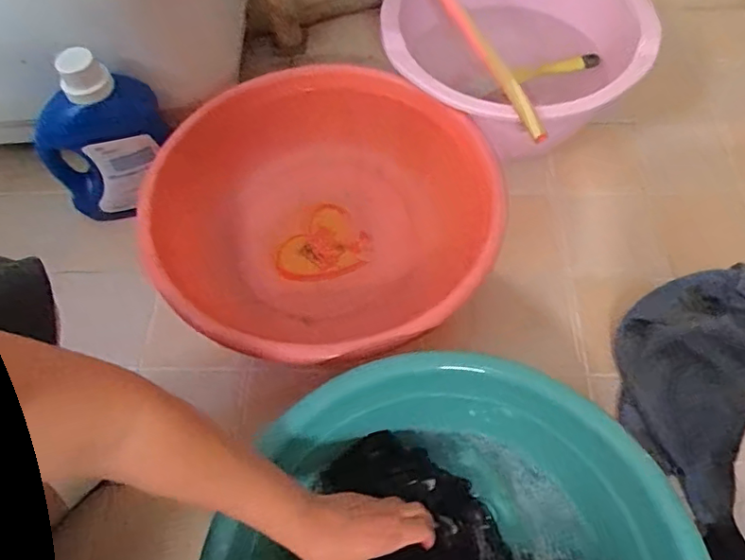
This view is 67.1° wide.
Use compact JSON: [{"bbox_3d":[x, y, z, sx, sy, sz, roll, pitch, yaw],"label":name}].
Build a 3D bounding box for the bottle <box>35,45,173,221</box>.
[{"bbox_3d":[-0.380,-0.196,0.780,0.193,0.244,0.079,-13,62,-3],"label":"bottle"}]

